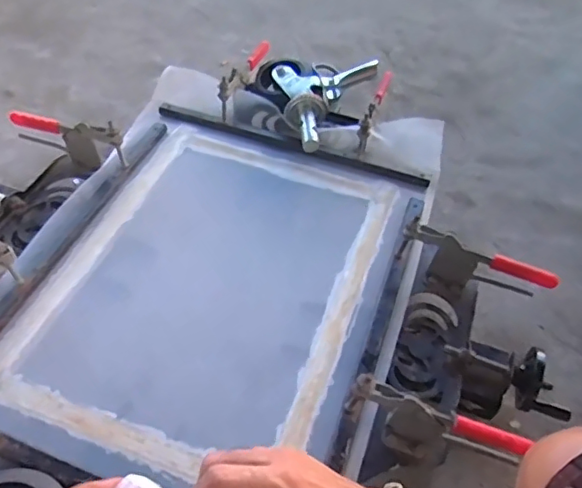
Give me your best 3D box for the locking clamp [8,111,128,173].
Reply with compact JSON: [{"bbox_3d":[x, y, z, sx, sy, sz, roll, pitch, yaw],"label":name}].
[{"bbox_3d":[-0.439,-0.206,1.115,0.251,0.120,0.034,18,52,11],"label":"locking clamp"}]

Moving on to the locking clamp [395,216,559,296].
[{"bbox_3d":[0.312,0.034,0.968,0.254,0.125,0.049,12,50,7],"label":"locking clamp"}]

